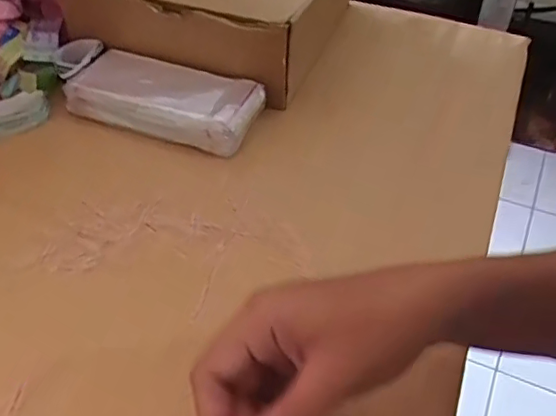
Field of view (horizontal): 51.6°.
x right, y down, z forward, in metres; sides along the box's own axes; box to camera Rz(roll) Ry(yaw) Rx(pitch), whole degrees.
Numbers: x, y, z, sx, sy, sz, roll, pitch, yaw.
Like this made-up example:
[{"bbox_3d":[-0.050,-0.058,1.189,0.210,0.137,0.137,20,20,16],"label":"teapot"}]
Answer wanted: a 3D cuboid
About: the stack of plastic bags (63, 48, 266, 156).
[{"bbox_3d":[-0.113,-0.112,0.583,0.195,0.037,0.084,17,47,16],"label":"stack of plastic bags"}]

